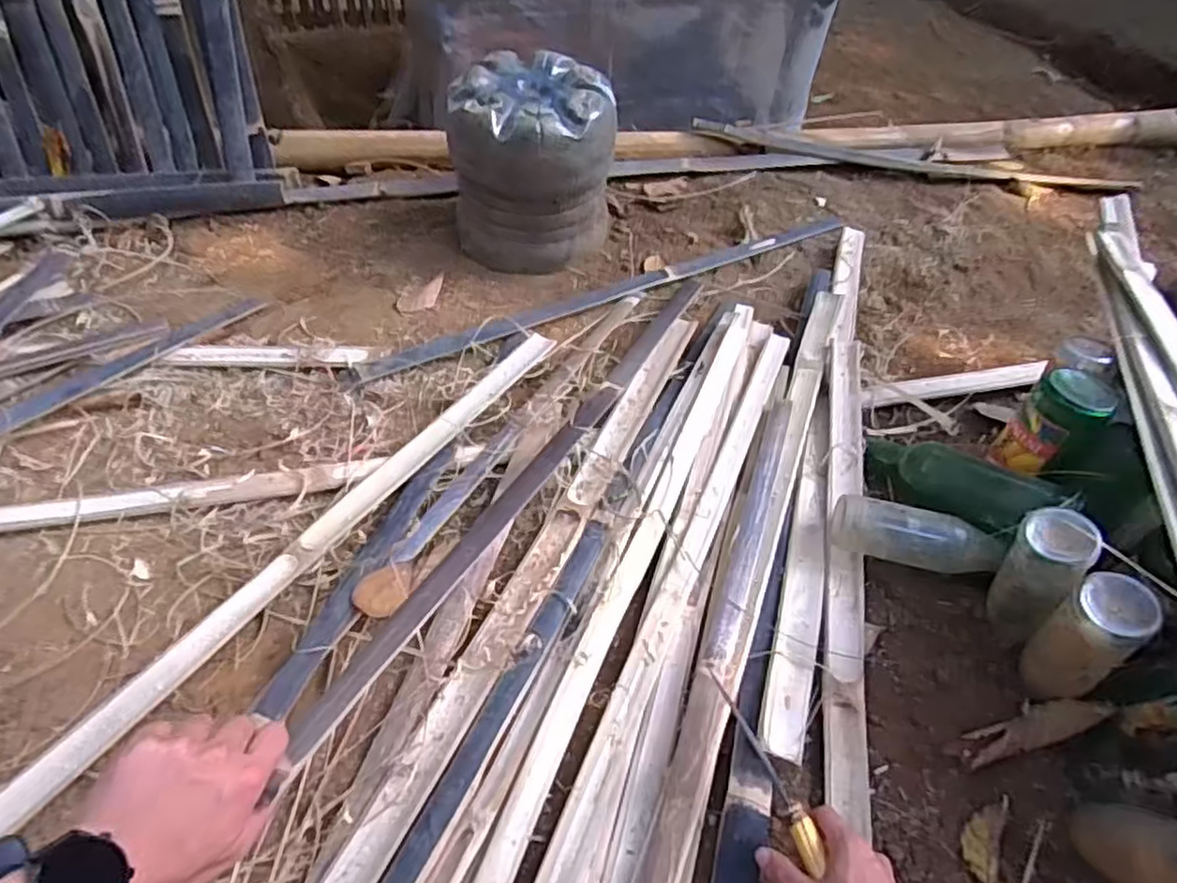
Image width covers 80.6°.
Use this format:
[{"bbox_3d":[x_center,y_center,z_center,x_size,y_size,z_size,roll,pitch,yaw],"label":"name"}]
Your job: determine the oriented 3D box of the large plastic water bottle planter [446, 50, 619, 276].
[{"bbox_3d":[-0.083,-0.407,1.055,0.208,0.254,0.208,32,55,21],"label":"large plastic water bottle planter"}]

